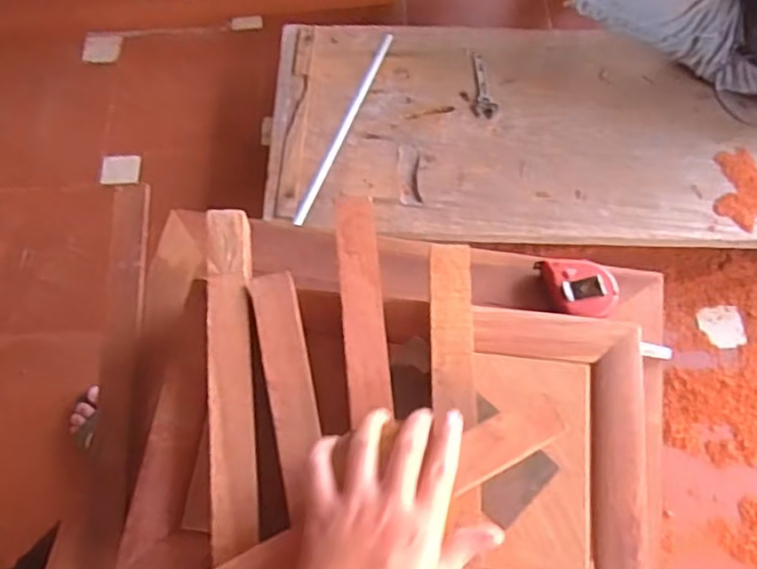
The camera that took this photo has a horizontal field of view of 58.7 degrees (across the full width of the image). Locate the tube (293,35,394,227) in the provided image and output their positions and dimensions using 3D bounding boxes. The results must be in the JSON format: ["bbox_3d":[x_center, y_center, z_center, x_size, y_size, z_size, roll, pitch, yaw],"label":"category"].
[{"bbox_3d":[-0.056,-0.275,1.155,0.020,0.016,0.419,18,67,11],"label":"tube"}]

